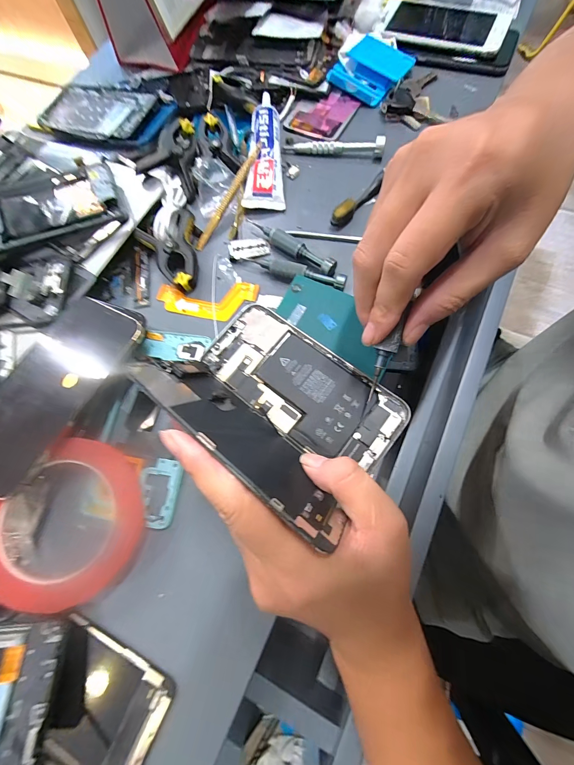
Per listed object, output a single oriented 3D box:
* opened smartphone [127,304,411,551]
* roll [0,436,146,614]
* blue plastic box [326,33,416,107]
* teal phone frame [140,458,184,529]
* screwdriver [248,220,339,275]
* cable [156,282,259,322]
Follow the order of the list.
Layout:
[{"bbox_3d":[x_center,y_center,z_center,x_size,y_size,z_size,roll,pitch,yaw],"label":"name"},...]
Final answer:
[{"bbox_3d":[-0.003,0.008,0.206,0.156,0.069,0.112,37,75,11],"label":"opened smartphone"},{"bbox_3d":[-0.158,0.100,0.217,0.101,0.016,0.111,-2,71,4],"label":"roll"},{"bbox_3d":[0.105,-0.385,0.367,0.076,0.023,0.089,30,76,14],"label":"blue plastic box"},{"bbox_3d":[-0.101,0.086,0.236,0.032,0.004,0.050,4,71,6],"label":"teal phone frame"},{"bbox_3d":[0.002,-0.138,0.297,0.105,0.017,0.017,41,79,16],"label":"screwdriver"},{"bbox_3d":[-0.078,-0.079,0.292,0.097,0.005,0.039,-2,71,4],"label":"cable"}]

